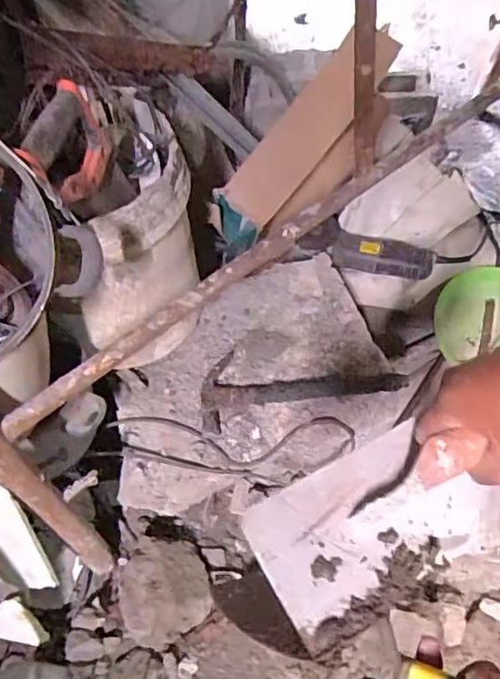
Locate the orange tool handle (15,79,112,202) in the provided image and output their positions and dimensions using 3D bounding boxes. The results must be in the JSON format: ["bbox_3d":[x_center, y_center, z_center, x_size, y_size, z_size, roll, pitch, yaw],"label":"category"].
[{"bbox_3d":[-0.200,-0.203,0.632,0.035,0.116,0.131,13,62,7],"label":"orange tool handle"}]

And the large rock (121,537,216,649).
[{"bbox_3d":[-0.128,0.369,0.847,0.130,0.072,0.140,0,61,0],"label":"large rock"}]

